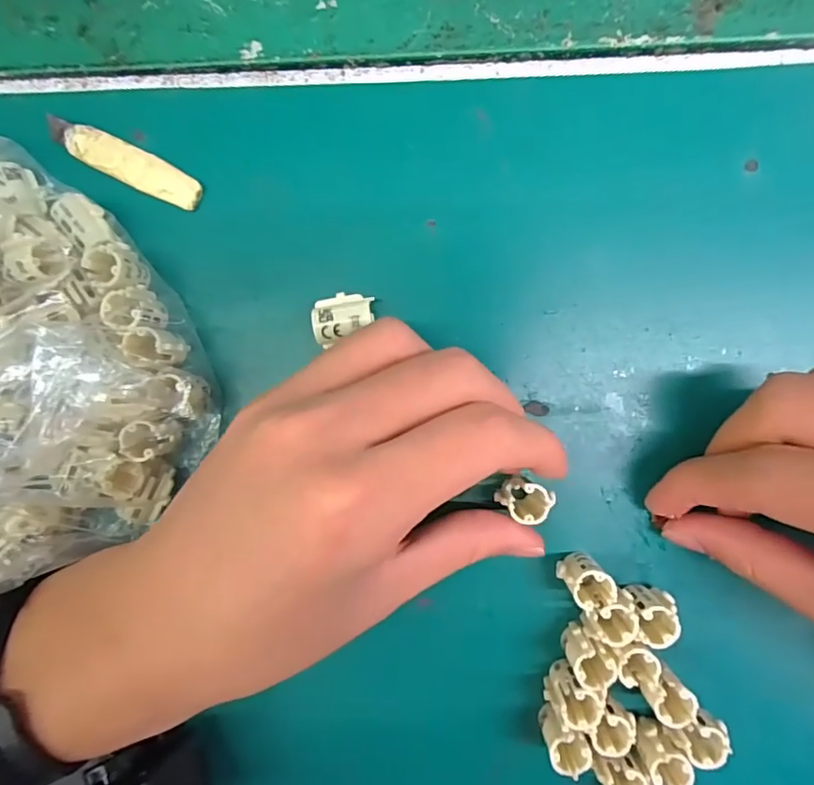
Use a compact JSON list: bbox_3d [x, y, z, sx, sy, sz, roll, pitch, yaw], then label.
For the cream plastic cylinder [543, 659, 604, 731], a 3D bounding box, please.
[{"bbox_3d":[0.060,0.109,0.195,0.015,0.021,0.014,0,93,3],"label":"cream plastic cylinder"}]

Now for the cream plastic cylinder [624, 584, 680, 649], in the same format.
[{"bbox_3d":[0.087,0.079,0.193,0.015,0.024,0.015,0,93,3],"label":"cream plastic cylinder"}]

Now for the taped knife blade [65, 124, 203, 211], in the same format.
[{"bbox_3d":[-0.102,-0.084,0.199,0.052,0.004,0.014,25,94,2],"label":"taped knife blade"}]

